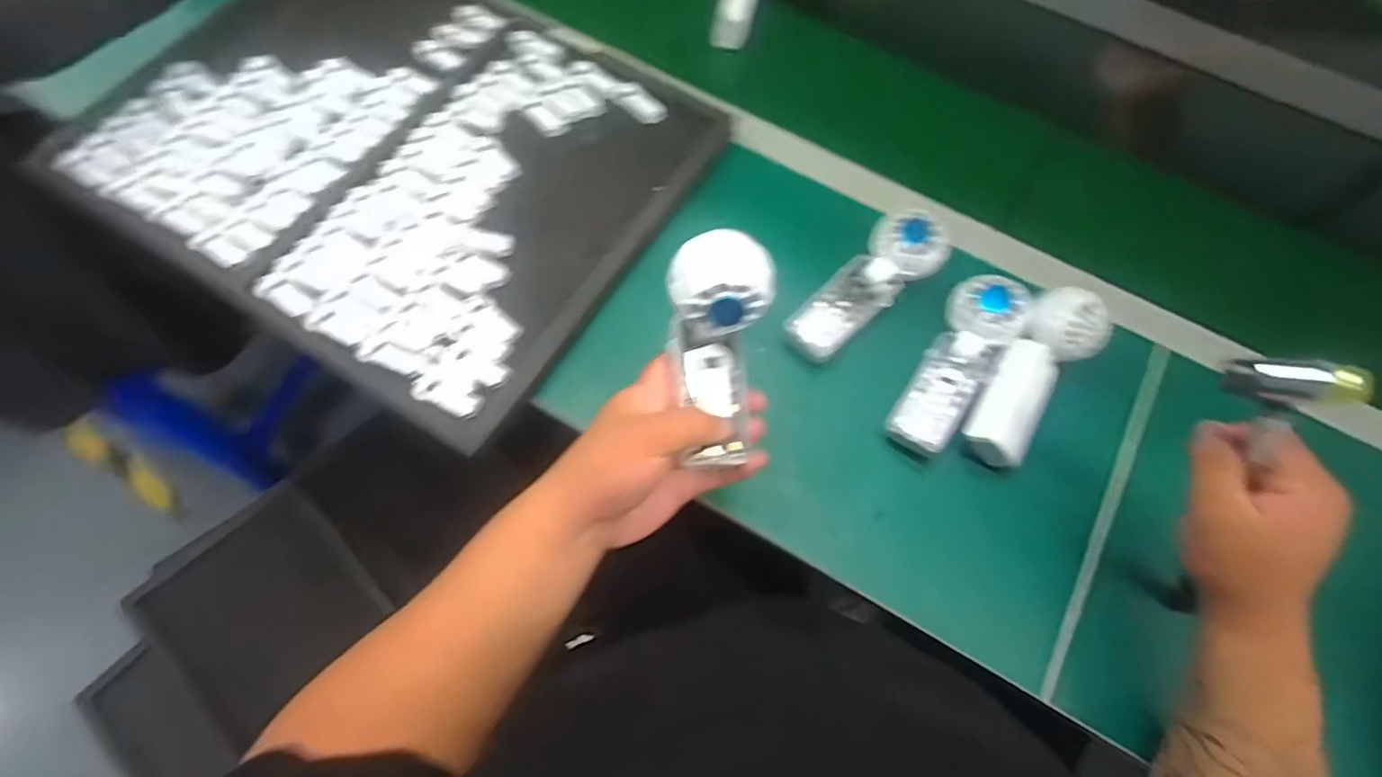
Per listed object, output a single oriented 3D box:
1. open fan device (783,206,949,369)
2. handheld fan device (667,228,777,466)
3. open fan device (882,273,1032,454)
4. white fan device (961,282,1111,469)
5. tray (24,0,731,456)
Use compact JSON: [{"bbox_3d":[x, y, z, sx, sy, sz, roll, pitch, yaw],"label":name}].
[{"bbox_3d":[0.158,-0.093,0.564,0.171,0.028,0.060,-43,75,-3],"label":"open fan device"},{"bbox_3d":[0.019,-0.026,0.409,0.063,0.049,0.143,1,113,0],"label":"handheld fan device"},{"bbox_3d":[0.227,-0.025,0.534,0.062,0.040,0.169,36,73,12],"label":"open fan device"},{"bbox_3d":[0.295,-0.014,0.532,0.060,0.055,0.167,34,72,11],"label":"white fan device"},{"bbox_3d":[-0.299,-0.242,0.636,0.556,0.038,0.418,31,72,11],"label":"tray"}]

